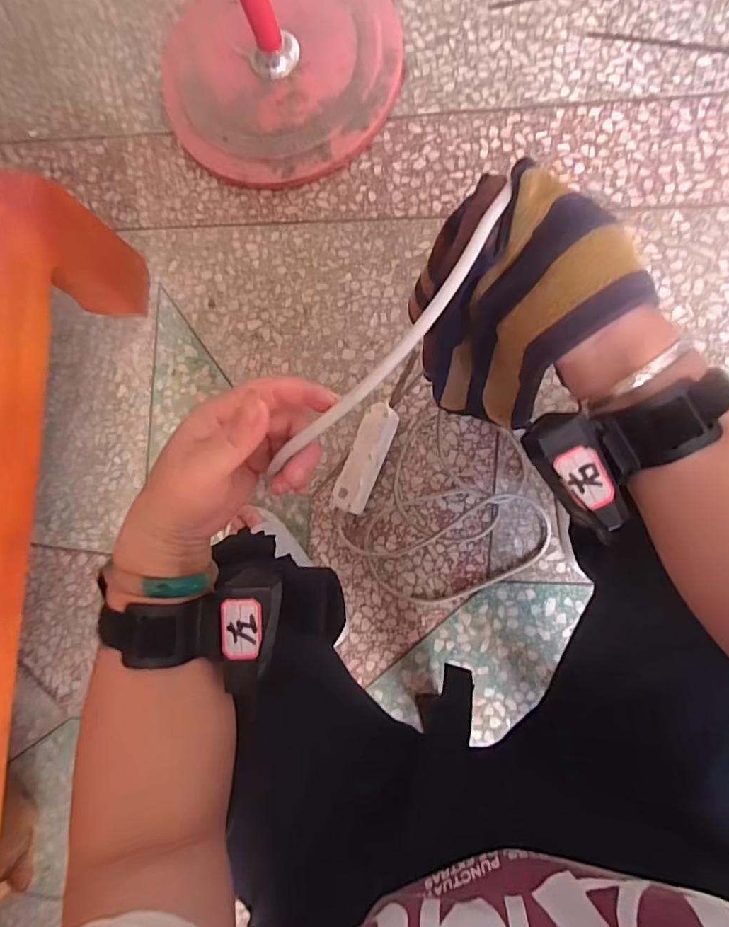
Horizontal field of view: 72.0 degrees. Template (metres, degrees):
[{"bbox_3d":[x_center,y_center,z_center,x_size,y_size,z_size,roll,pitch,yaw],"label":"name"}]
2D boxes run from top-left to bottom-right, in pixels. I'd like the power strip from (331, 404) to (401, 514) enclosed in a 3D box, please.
[{"bbox_3d":[0.003,-0.007,0.762,0.054,0.046,0.165,21,87,12],"label":"power strip"}]

